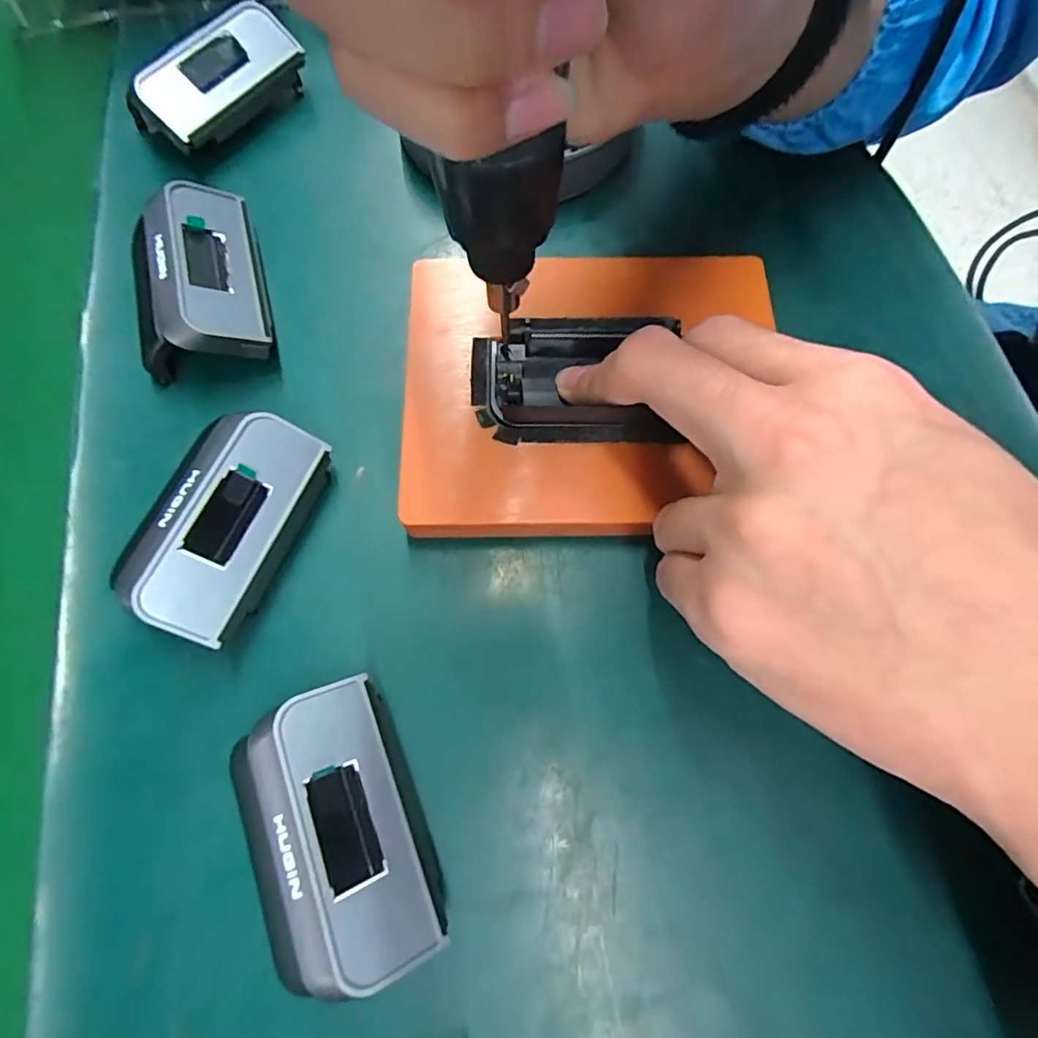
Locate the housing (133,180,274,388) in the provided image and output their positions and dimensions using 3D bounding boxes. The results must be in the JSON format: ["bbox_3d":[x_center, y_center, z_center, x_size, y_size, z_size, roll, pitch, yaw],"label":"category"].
[{"bbox_3d":[-0.124,-0.092,0.212,0.045,0.030,0.079,-15,72,-4],"label":"housing"}]

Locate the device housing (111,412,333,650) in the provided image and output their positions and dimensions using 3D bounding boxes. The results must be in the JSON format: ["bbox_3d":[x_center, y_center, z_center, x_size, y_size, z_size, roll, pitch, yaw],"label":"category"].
[{"bbox_3d":[-0.094,0.002,0.183,0.038,0.033,0.072,22,74,8],"label":"device housing"}]

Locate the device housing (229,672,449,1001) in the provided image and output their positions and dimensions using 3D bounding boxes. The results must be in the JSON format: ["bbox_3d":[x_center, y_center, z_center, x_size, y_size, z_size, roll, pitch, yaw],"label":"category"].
[{"bbox_3d":[-0.051,0.087,0.154,0.045,0.026,0.072,-25,73,-7],"label":"device housing"}]

